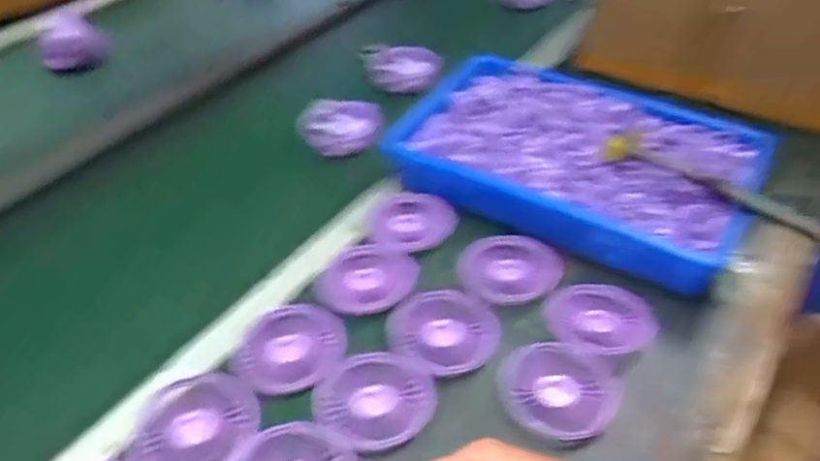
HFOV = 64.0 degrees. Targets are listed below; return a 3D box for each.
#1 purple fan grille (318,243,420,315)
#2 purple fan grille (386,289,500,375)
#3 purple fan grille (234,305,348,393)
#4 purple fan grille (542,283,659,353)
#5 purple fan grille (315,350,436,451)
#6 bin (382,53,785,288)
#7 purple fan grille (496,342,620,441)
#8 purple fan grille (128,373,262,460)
[{"bbox_3d":[-0.038,0.042,0.634,0.085,0.018,0.087,0,42,0],"label":"purple fan grille"},{"bbox_3d":[0.030,0.089,0.593,0.098,0.008,0.086,-10,43,-11],"label":"purple fan grille"},{"bbox_3d":[-0.104,0.102,0.575,0.095,0.010,0.080,-14,43,-15],"label":"purple fan grille"},{"bbox_3d":[0.178,0.082,0.611,0.101,0.013,0.084,7,42,8],"label":"purple fan grille"},{"bbox_3d":[-0.028,0.139,0.543,0.092,0.006,0.090,0,42,0],"label":"purple fan grille"},{"bbox_3d":[0.184,-0.100,0.760,0.391,0.052,0.276,21,46,22],"label":"bin"},{"bbox_3d":[0.125,0.134,0.553,0.097,0.008,0.086,5,42,6],"label":"purple fan grille"},{"bbox_3d":[-0.169,0.154,0.520,0.095,0.008,0.087,-2,42,-2],"label":"purple fan grille"}]

